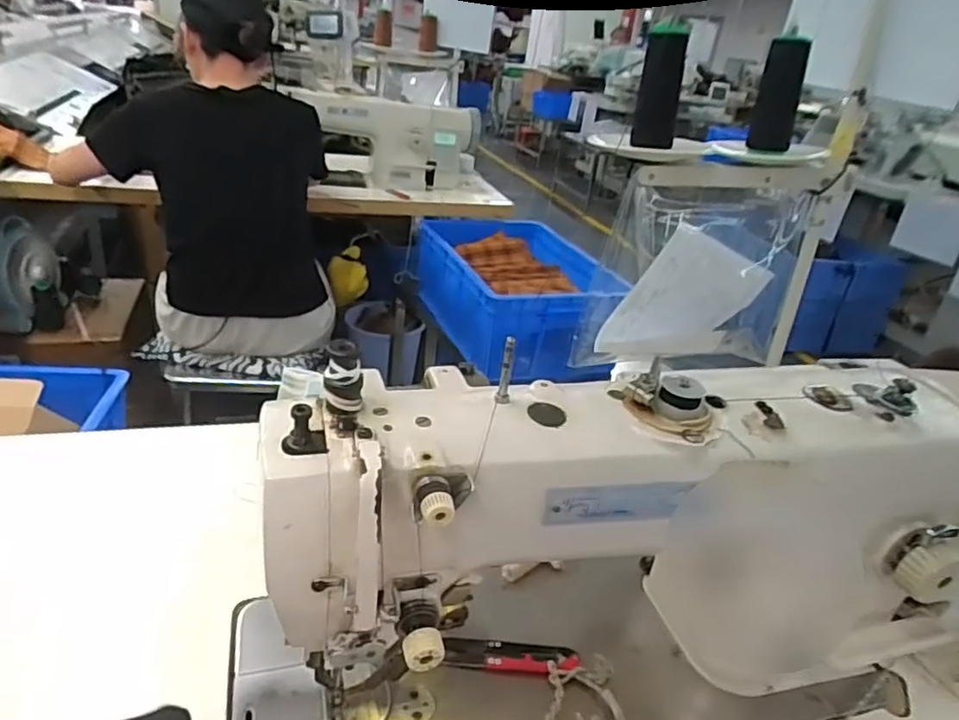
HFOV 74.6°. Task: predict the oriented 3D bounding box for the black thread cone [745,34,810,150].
[{"bbox_3d":[0.322,-0.281,0.670,0.044,0.108,0.047,18,30,19],"label":"black thread cone"}]

